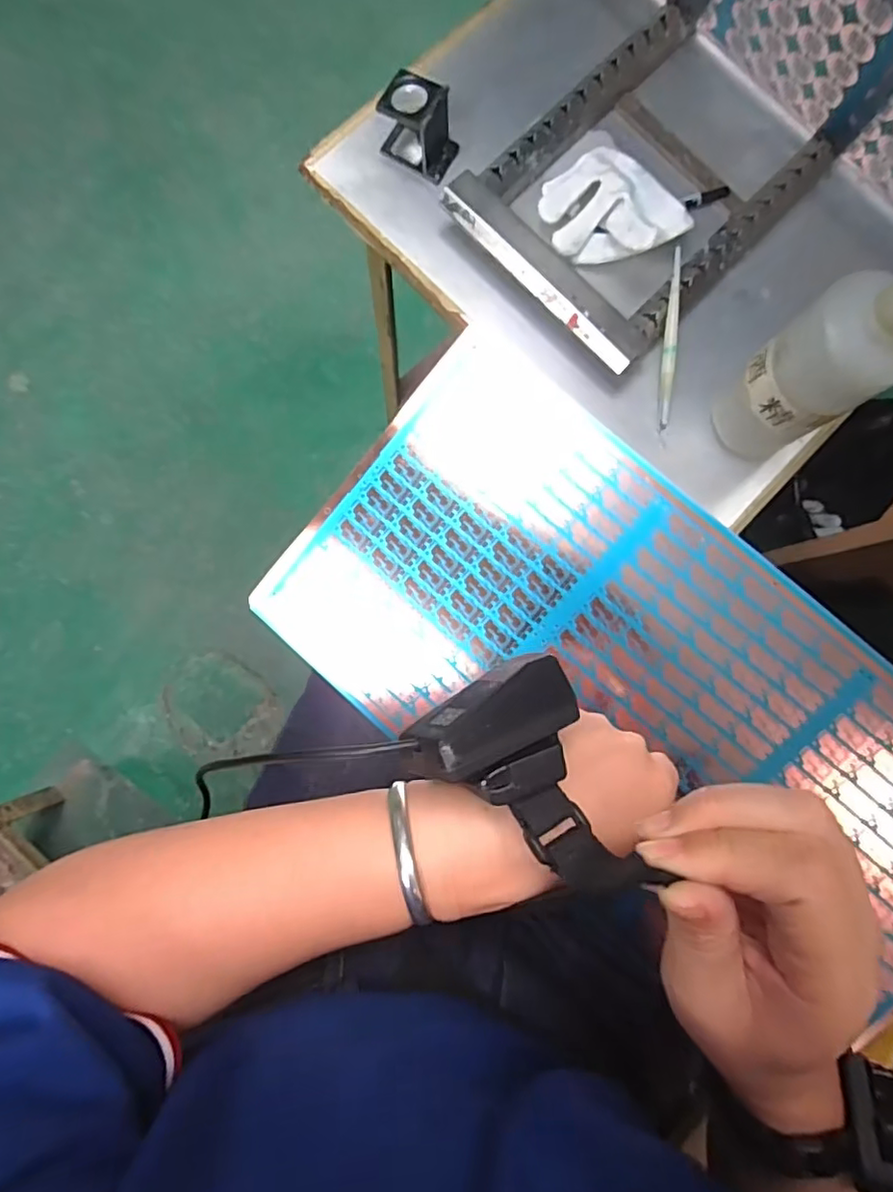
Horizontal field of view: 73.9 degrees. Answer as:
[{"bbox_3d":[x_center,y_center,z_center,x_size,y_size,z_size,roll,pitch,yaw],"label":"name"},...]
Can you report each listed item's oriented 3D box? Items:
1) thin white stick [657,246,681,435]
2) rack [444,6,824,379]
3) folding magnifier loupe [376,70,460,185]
[{"bbox_3d":[0.178,-0.202,0.472,0.009,0.010,0.134,1,100,-5],"label":"thin white stick"},{"bbox_3d":[0.157,-0.334,0.490,0.190,0.034,0.268,45,84,1],"label":"rack"},{"bbox_3d":[-0.021,-0.376,0.474,0.059,0.050,0.041,25,84,-1],"label":"folding magnifier loupe"}]

